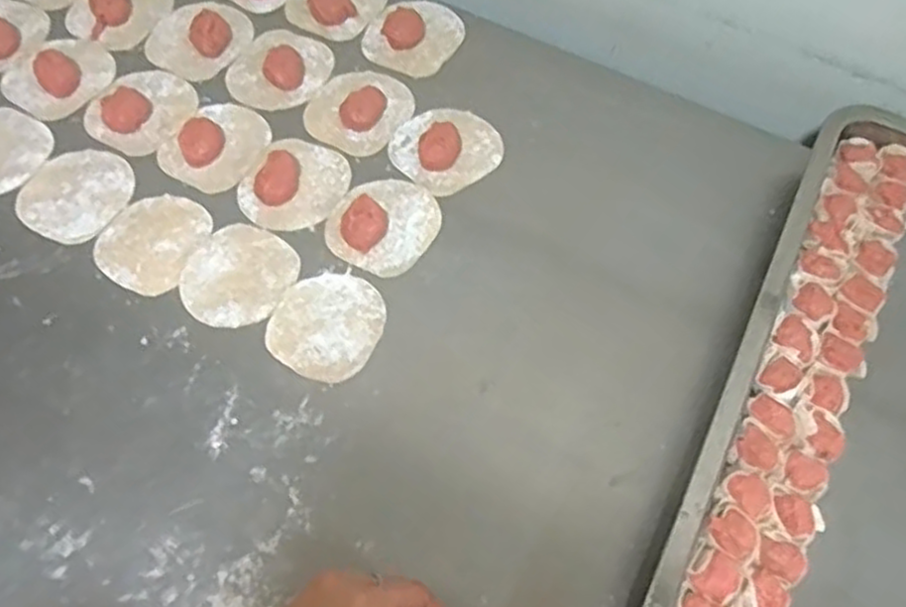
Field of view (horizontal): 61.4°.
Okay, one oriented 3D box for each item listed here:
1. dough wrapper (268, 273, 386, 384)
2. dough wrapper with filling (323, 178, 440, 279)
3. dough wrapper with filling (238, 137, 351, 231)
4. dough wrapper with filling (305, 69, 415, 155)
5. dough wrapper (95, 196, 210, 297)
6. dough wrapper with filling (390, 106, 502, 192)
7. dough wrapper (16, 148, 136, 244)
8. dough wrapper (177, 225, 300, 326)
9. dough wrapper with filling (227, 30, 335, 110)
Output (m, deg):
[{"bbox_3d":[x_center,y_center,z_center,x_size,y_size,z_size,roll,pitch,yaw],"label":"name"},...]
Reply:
[{"bbox_3d":[-0.091,0.015,0.558,0.075,0.004,0.082,1,67,-2],"label":"dough wrapper"},{"bbox_3d":[-0.052,-0.067,0.585,0.075,0.021,0.085,32,69,11],"label":"dough wrapper with filling"},{"bbox_3d":[-0.124,-0.097,0.600,0.073,0.016,0.085,25,68,8],"label":"dough wrapper with filling"},{"bbox_3d":[-0.078,-0.165,0.638,0.077,0.013,0.085,30,69,10],"label":"dough wrapper with filling"},{"bbox_3d":[-0.228,-0.049,0.581,0.071,0.004,0.083,23,68,8],"label":"dough wrapper"},{"bbox_3d":[-0.005,-0.131,0.616,0.082,0.020,0.077,1,67,-2],"label":"dough wrapper with filling"},{"bbox_3d":[-0.294,-0.087,0.599,0.077,0.005,0.084,2,66,-4],"label":"dough wrapper"},{"bbox_3d":[-0.159,-0.020,0.570,0.074,0.004,0.082,29,69,10],"label":"dough wrapper"},{"bbox_3d":[-0.147,-0.202,0.651,0.075,0.015,0.090,41,71,14],"label":"dough wrapper with filling"}]

